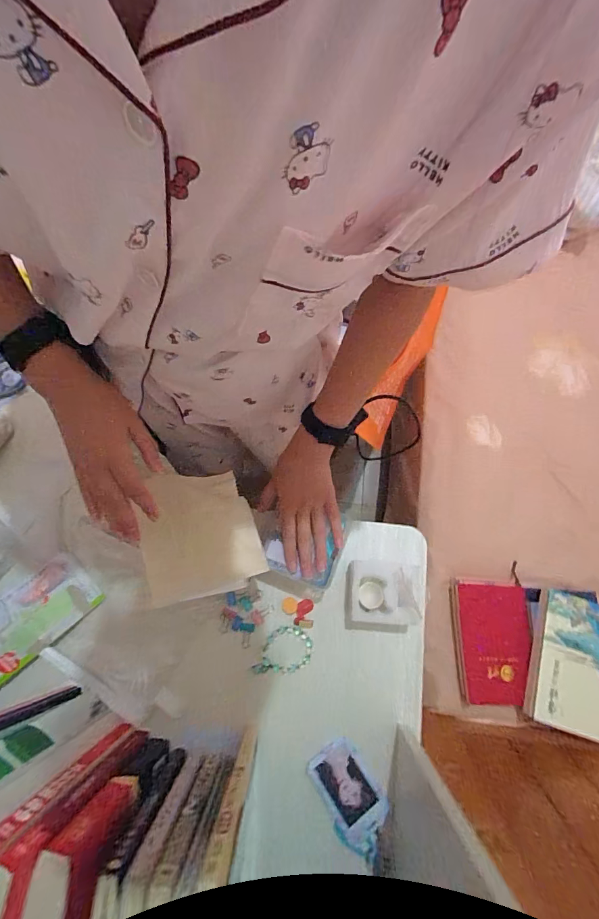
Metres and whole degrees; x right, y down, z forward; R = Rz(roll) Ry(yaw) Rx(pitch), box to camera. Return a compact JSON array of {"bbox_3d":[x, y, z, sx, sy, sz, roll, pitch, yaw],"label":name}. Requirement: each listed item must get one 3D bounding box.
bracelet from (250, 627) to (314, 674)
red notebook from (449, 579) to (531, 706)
[{"bbox_3d":[-0.023,0.270,0.553,0.083,0.009,0.062,-1,77,-1],"label":"bracelet"},{"bbox_3d":[0.376,0.352,0.763,0.141,0.028,0.215,-1,63,9],"label":"red notebook"}]

